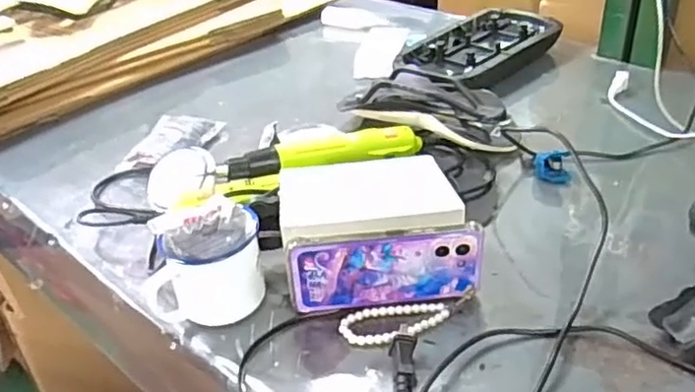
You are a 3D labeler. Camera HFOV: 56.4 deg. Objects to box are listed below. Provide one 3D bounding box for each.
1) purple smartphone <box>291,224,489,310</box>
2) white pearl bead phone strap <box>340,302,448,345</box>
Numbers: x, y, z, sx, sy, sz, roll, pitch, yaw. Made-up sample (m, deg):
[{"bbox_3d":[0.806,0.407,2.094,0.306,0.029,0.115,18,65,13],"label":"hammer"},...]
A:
[{"bbox_3d":[0.035,0.064,0.566,0.165,0.074,0.012,-6,35,-2],"label":"purple smartphone"},{"bbox_3d":[0.041,0.111,0.565,0.094,0.010,0.043,-7,35,-4],"label":"white pearl bead phone strap"}]

